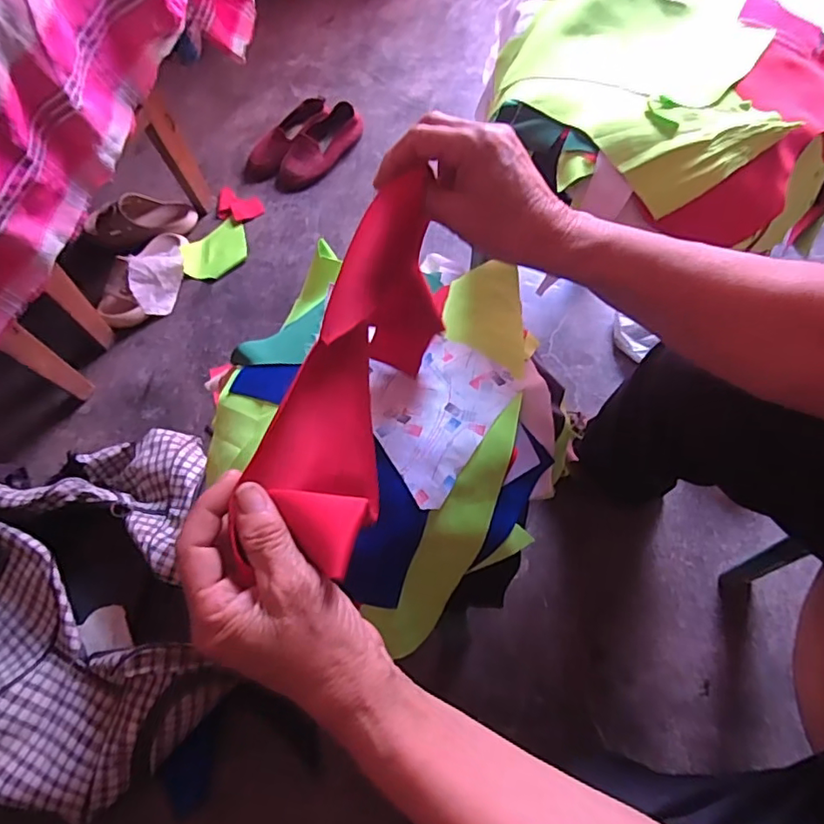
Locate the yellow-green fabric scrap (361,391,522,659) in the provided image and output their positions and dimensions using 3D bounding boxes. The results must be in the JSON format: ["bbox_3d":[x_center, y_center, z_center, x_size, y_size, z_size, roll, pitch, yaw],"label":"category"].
[{"bbox_3d":[0.036,0.098,0.482,0.052,0.033,0.233,27,90,11],"label":"yellow-green fabric scrap"}]

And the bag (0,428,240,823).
[{"bbox_3d":[-0.423,0.244,0.711,0.352,0.134,0.444,-15,62,-2],"label":"bag"}]

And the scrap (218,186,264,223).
[{"bbox_3d":[-0.335,-0.402,1.095,0.090,0.011,0.069,4,63,8],"label":"scrap"}]

